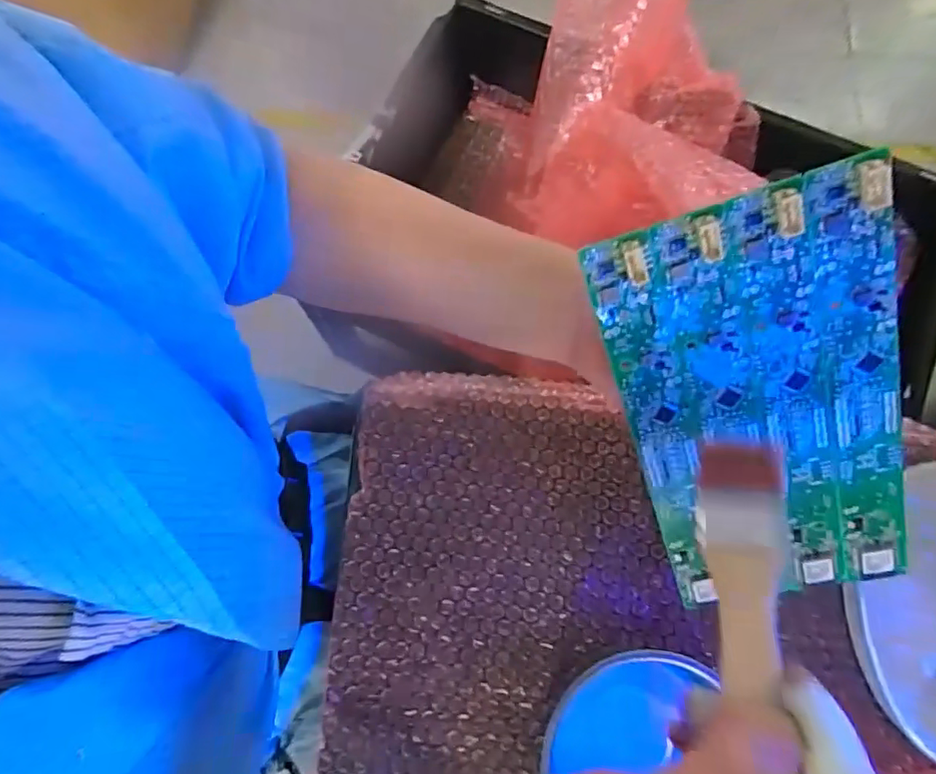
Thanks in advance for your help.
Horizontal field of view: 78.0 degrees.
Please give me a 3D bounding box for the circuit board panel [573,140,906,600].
[{"bbox_3d":[0.123,0.018,0.240,0.101,0.006,0.193,-16,118,15],"label":"circuit board panel"}]

